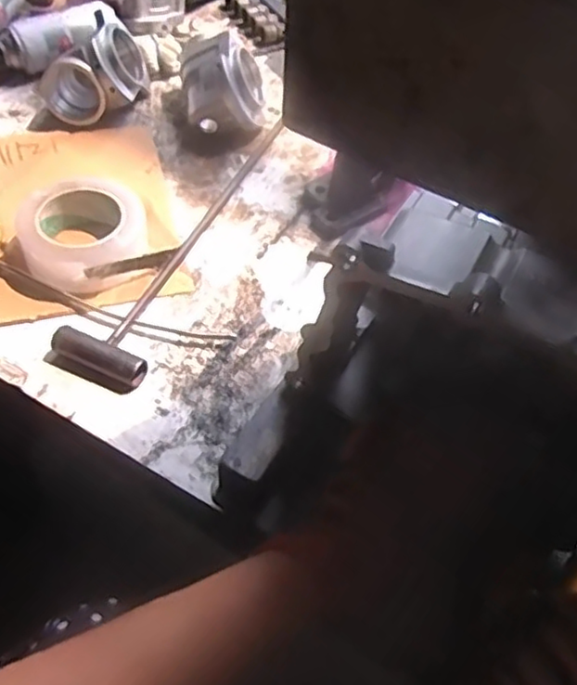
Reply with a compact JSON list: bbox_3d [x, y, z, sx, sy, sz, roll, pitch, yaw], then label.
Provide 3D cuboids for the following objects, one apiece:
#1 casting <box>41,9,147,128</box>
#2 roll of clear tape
[{"bbox_3d":[-0.228,-0.320,0.781,0.118,0.084,0.091,-6,54,-10],"label":"casting"},{"bbox_3d":[-0.200,-0.106,0.648,0.114,0.058,0.115,3,53,-4],"label":"roll of clear tape"}]

